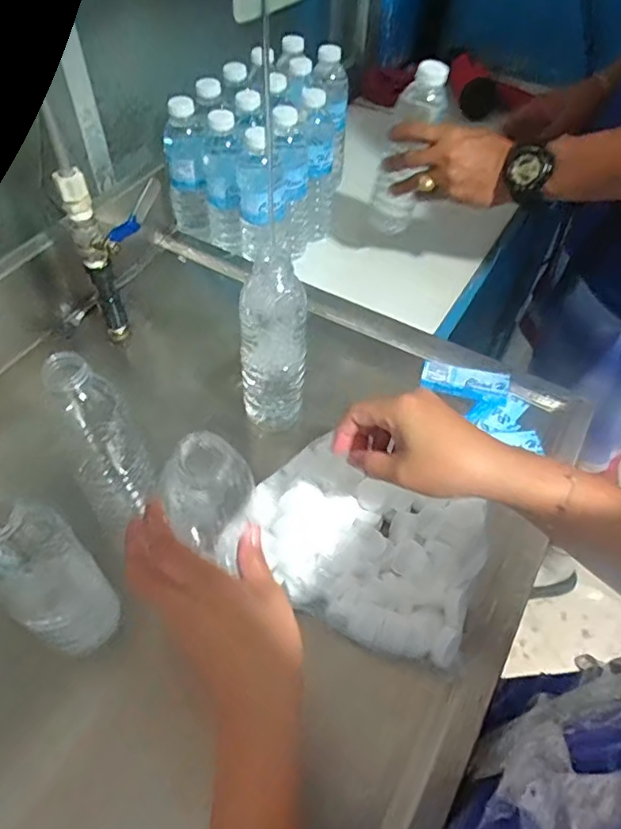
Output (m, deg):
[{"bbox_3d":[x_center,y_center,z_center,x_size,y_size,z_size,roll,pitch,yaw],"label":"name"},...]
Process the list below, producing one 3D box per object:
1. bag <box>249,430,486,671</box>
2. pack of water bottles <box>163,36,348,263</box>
[{"bbox_3d":[0.046,0.111,0.492,0.201,0.044,0.143,20,55,14],"label":"bag"},{"bbox_3d":[-0.049,-0.368,0.793,0.164,0.187,0.289,27,57,18],"label":"pack of water bottles"}]

